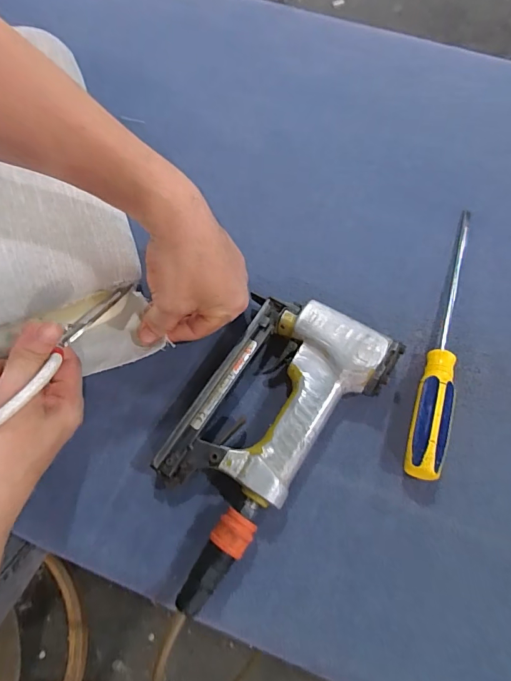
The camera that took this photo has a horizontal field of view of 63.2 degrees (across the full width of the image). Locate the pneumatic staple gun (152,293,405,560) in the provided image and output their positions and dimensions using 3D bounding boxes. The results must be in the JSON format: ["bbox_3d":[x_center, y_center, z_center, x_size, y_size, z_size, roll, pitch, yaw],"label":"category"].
[{"bbox_3d":[0.017,0.063,0.341,0.130,0.044,0.200,25,67,12],"label":"pneumatic staple gun"}]

